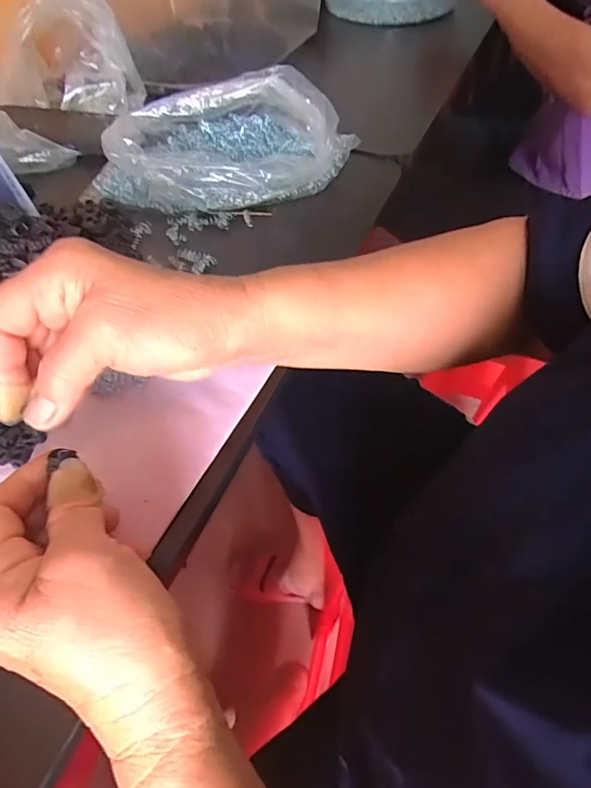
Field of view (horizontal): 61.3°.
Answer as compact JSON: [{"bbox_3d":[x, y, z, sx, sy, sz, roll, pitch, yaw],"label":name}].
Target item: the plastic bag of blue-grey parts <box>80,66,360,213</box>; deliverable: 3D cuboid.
[{"bbox_3d":[-0.071,-0.242,0.477,0.248,0.065,0.137,0,53,2],"label":"plastic bag of blue-grey parts"}]

